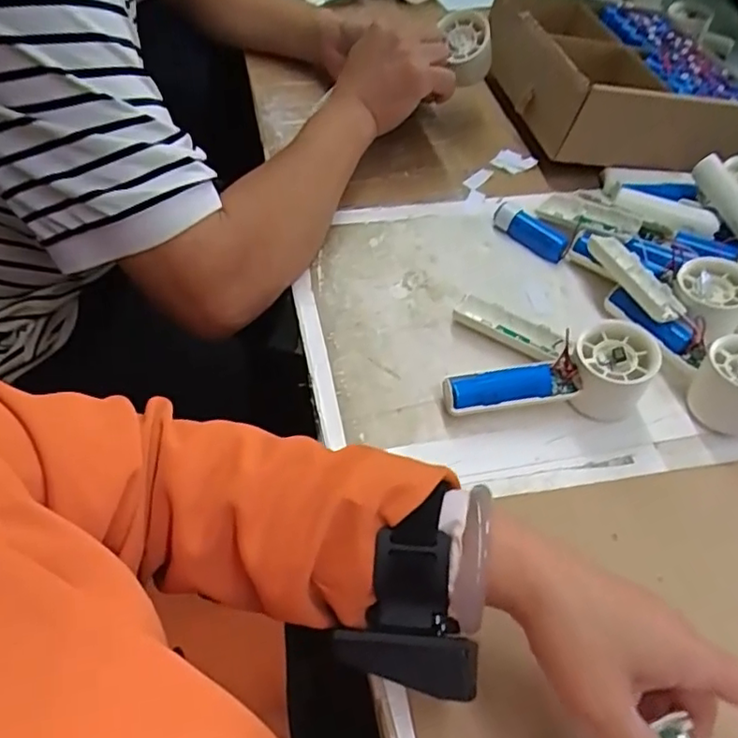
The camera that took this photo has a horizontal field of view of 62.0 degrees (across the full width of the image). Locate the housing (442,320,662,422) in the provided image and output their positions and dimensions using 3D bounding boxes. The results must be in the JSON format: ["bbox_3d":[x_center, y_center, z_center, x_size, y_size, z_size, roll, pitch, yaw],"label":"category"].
[{"bbox_3d":[0.134,0.002,0.451,0.155,0.056,0.050,1,52,-5],"label":"housing"}]

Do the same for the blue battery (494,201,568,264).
[{"bbox_3d":[0.150,-0.127,0.572,0.074,0.024,0.026,36,57,21],"label":"blue battery"}]

